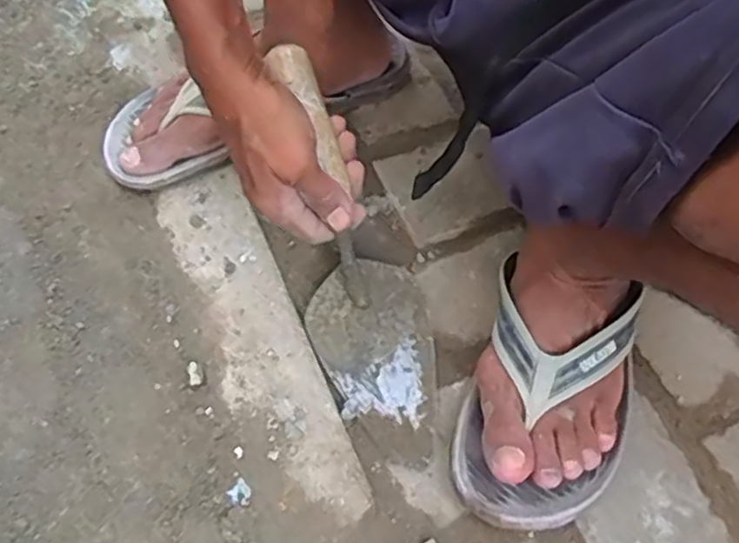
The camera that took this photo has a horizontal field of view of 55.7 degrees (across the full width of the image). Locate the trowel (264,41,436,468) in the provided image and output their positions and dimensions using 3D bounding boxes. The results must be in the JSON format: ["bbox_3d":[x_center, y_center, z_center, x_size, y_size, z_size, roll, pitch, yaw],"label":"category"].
[{"bbox_3d":[-0.012,-0.013,0.513,0.085,0.056,0.299,-16,90,-14],"label":"trowel"}]

